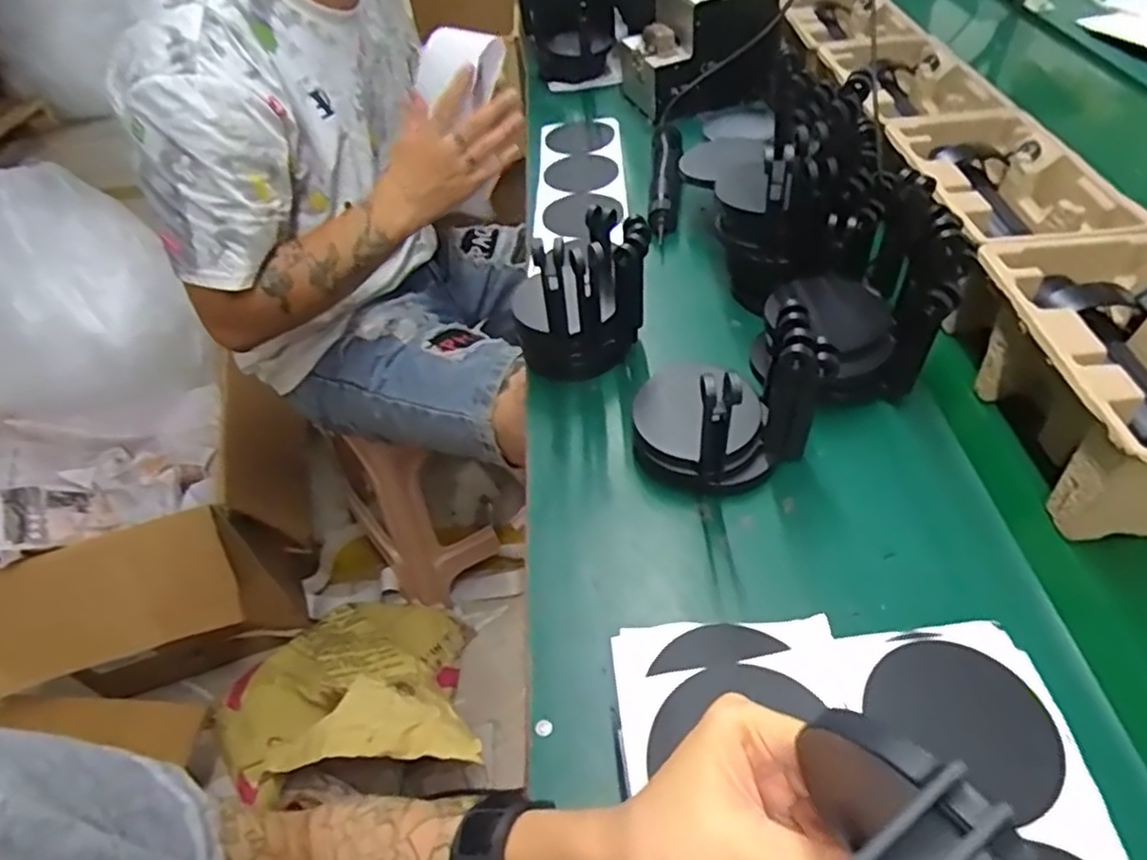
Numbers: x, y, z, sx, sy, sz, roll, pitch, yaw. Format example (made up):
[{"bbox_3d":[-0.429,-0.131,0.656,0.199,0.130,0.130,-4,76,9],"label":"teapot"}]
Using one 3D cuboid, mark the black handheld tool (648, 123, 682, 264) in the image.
[{"bbox_3d":[0.113,-0.305,0.837,0.034,0.047,0.234,3,50,8],"label":"black handheld tool"}]

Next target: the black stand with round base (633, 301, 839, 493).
[{"bbox_3d":[0.108,-0.028,0.517,0.113,0.131,0.113,-21,51,-13],"label":"black stand with round base"}]

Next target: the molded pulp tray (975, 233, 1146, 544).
[{"bbox_3d":[0.403,-0.037,0.504,0.145,0.101,0.223,-6,49,0],"label":"molded pulp tray"}]

